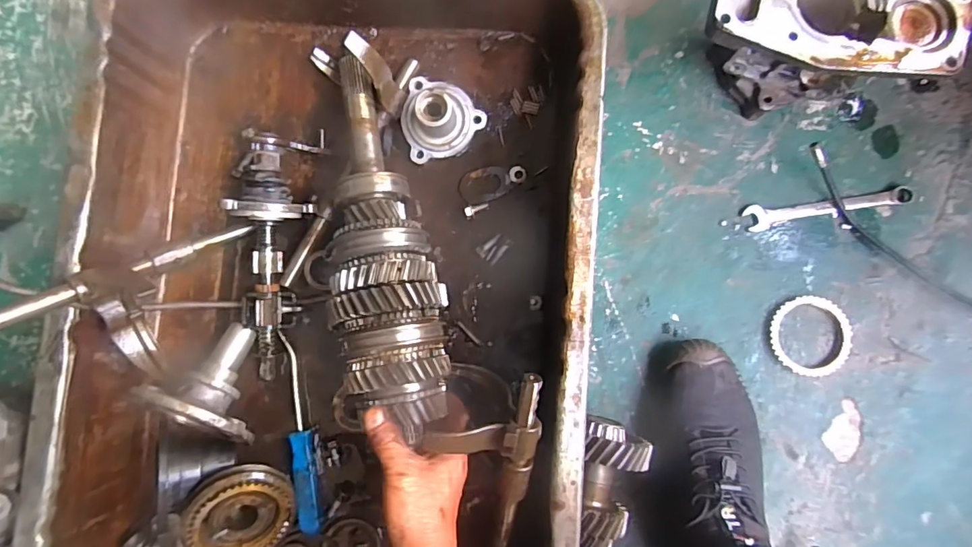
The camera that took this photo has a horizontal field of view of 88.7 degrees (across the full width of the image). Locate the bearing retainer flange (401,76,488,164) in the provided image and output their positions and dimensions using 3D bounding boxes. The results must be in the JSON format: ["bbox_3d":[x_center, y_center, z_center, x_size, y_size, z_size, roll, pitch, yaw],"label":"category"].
[{"bbox_3d":[-0.045,-0.162,0.482,0.080,0.059,0.077,-16,86,-2],"label":"bearing retainer flange"}]

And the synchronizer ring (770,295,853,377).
[{"bbox_3d":[0.324,0.062,0.493,0.078,0.016,0.079,0,86,0],"label":"synchronizer ring"}]

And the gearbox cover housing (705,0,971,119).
[{"bbox_3d":[0.291,-0.217,0.464,0.199,0.126,0.103,17,86,1],"label":"gearbox cover housing"}]

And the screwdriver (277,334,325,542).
[{"bbox_3d":[-0.179,0.154,0.482,0.020,0.019,0.191,-7,86,-1],"label":"screwdriver"}]

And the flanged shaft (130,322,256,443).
[{"bbox_3d":[-0.242,0.097,0.458,0.091,0.088,0.102,27,60,-11],"label":"flanged shaft"}]

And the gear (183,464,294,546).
[{"bbox_3d":[-0.226,0.222,0.456,0.087,0.032,0.081,-8,107,-29],"label":"gear"}]

